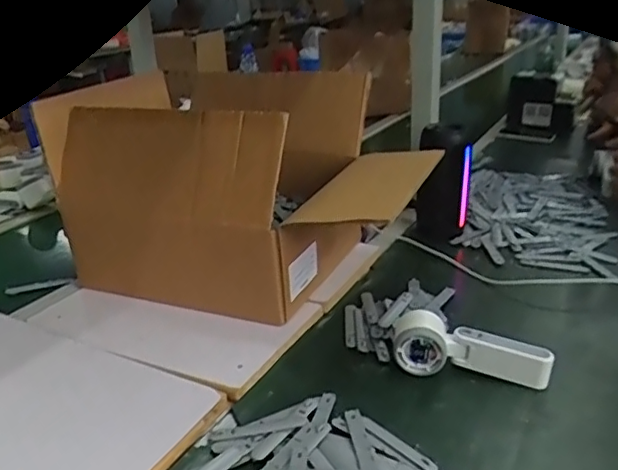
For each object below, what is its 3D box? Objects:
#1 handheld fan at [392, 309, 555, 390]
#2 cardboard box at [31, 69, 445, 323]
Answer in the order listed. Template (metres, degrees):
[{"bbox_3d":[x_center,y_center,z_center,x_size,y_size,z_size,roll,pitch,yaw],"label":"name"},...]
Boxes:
[{"bbox_3d":[0.171,0.130,0.646,0.175,0.052,0.063,14,28,31],"label":"handheld fan"},{"bbox_3d":[-0.074,-0.067,0.850,0.486,0.260,0.334,7,25,23],"label":"cardboard box"}]

